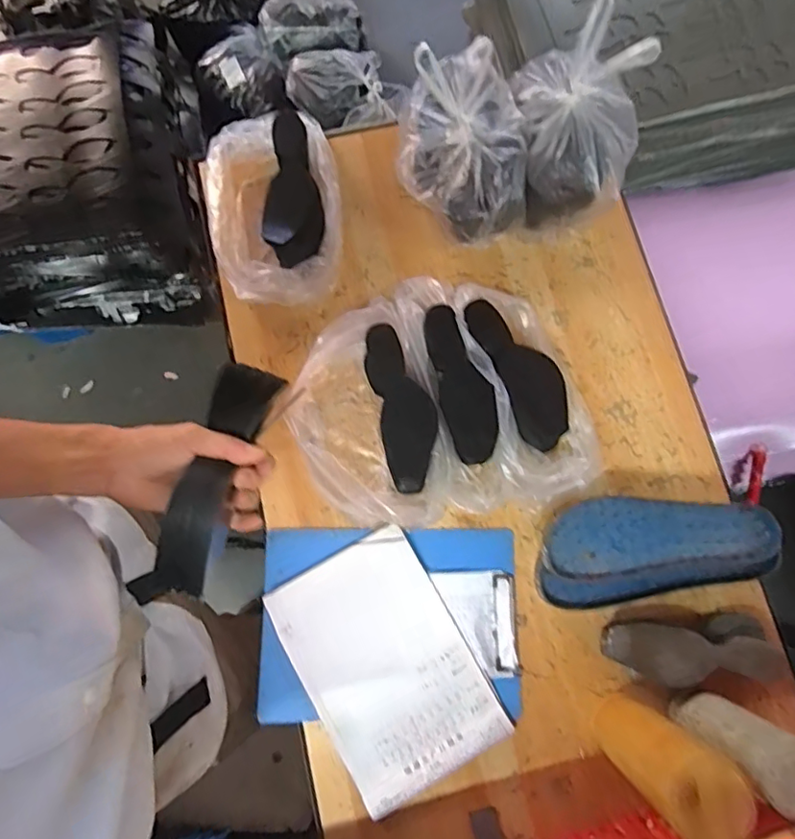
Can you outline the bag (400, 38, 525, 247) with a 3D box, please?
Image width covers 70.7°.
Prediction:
[{"bbox_3d":[0.086,-0.364,0.738,0.158,0.152,0.217,-6,78,-2],"label":"bag"}]

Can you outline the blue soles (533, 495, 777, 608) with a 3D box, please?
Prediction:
[{"bbox_3d":[0.310,0.151,0.692,0.278,0.065,0.130,-11,79,-3],"label":"blue soles"}]

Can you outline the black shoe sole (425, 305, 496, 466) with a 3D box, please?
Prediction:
[{"bbox_3d":[0.078,-0.046,0.704,0.066,0.015,0.205,-23,80,23],"label":"black shoe sole"}]

